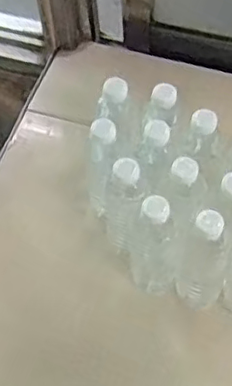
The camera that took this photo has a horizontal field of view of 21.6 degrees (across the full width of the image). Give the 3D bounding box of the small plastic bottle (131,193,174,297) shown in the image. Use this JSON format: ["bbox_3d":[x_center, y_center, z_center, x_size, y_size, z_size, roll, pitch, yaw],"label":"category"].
[{"bbox_3d":[0.041,0.055,0.700,0.053,0.171,0.052,-1,58,2],"label":"small plastic bottle"}]

